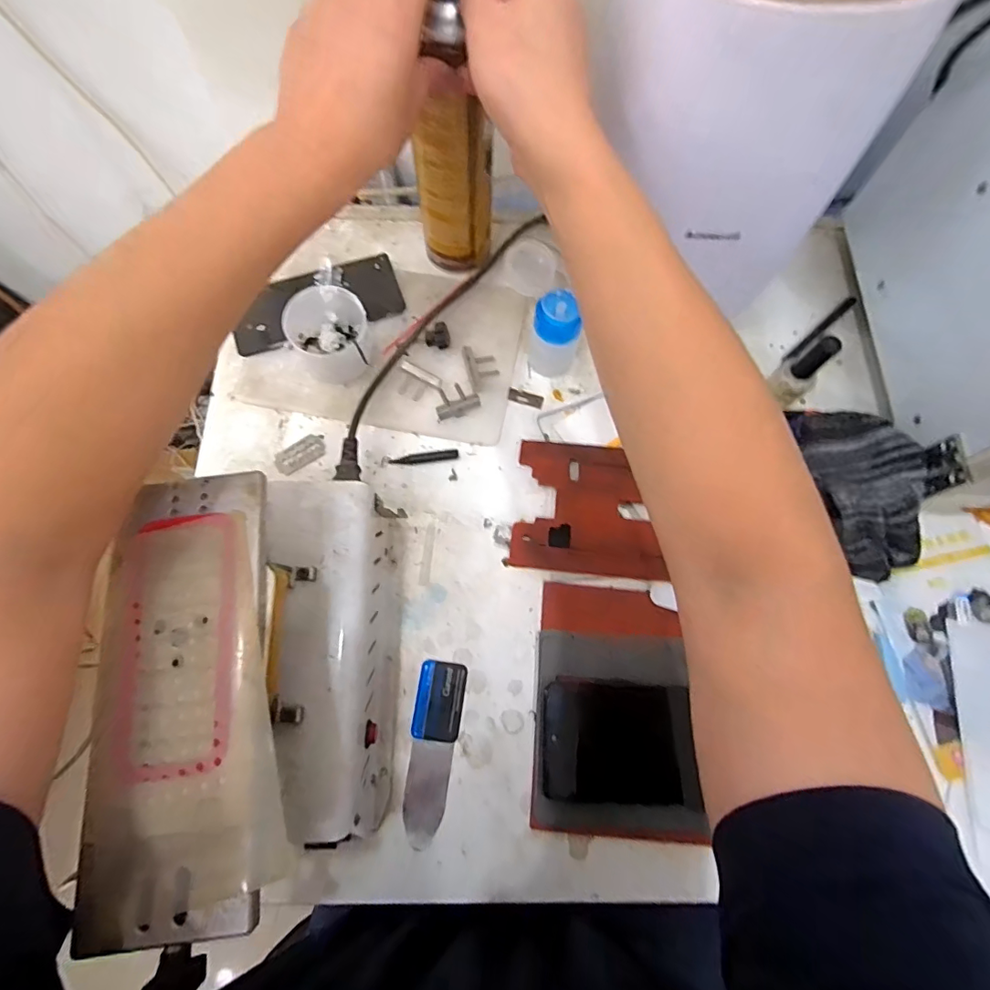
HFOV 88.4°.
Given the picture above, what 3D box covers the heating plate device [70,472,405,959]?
[{"bbox_3d":[-0.132,0.102,0.313,0.119,0.153,0.224,-1,71,-2],"label":"heating plate device"}]

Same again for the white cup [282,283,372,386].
[{"bbox_3d":[-0.140,-0.134,0.437,0.066,0.052,0.069,0,71,-1],"label":"white cup"}]

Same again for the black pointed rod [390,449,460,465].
[{"bbox_3d":[-0.060,-0.032,0.434,0.058,0.004,0.009,-8,72,-4],"label":"black pointed rod"}]

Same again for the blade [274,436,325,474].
[{"bbox_3d":[-0.168,-0.034,0.440,0.043,0.004,0.021,-34,88,-4],"label":"blade"}]

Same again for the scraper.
[{"bbox_3d":[-0.046,0.183,0.367,0.034,0.004,0.119,9,71,2],"label":"scraper"}]

